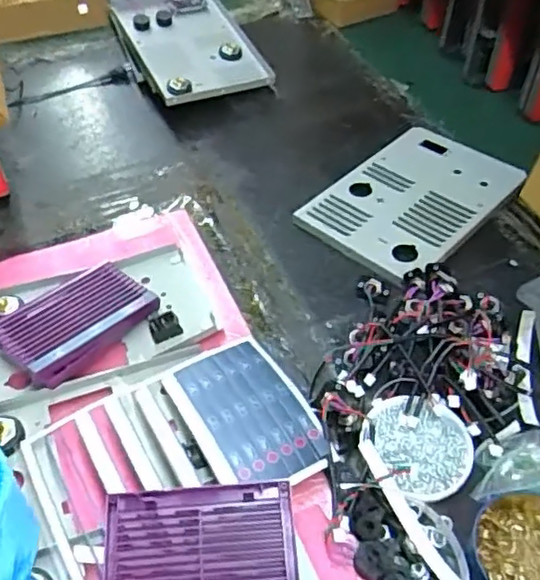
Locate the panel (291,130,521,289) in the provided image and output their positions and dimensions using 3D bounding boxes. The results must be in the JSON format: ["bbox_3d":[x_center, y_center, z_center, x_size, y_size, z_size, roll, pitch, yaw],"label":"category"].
[{"bbox_3d":[0.185,-0.124,0.792,0.183,0.013,0.282,33,56,30],"label":"panel"}]

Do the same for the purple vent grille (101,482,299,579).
[{"bbox_3d":[-0.056,0.201,0.480,0.148,0.005,0.086,-5,60,-1],"label":"purple vent grille"}]

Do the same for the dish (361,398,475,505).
[{"bbox_3d":[0.130,0.140,0.551,0.097,0.020,0.087,32,57,28],"label":"dish"}]

